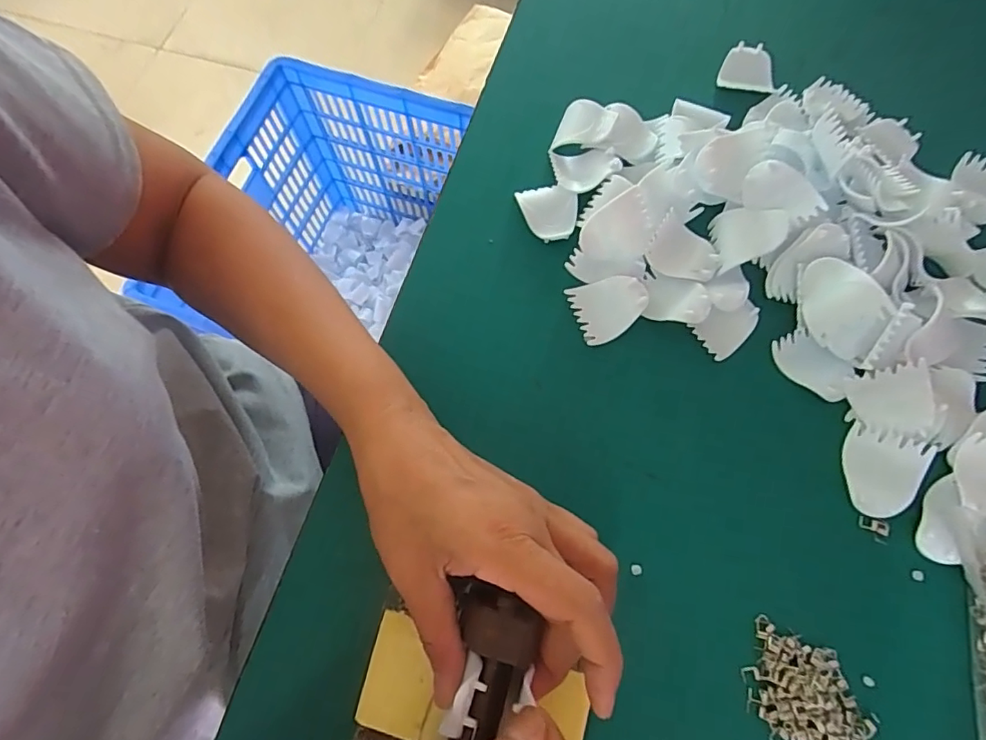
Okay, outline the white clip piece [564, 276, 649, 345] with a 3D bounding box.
[{"bbox_3d":[0.071,-0.041,0.324,0.042,0.014,0.038,-21,71,-7],"label":"white clip piece"}]

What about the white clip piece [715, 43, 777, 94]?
[{"bbox_3d":[0.190,-0.225,0.388,0.040,0.007,0.042,19,71,7],"label":"white clip piece"}]

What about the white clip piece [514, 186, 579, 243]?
[{"bbox_3d":[0.038,-0.105,0.347,0.036,0.009,0.041,-22,71,-7],"label":"white clip piece"}]

